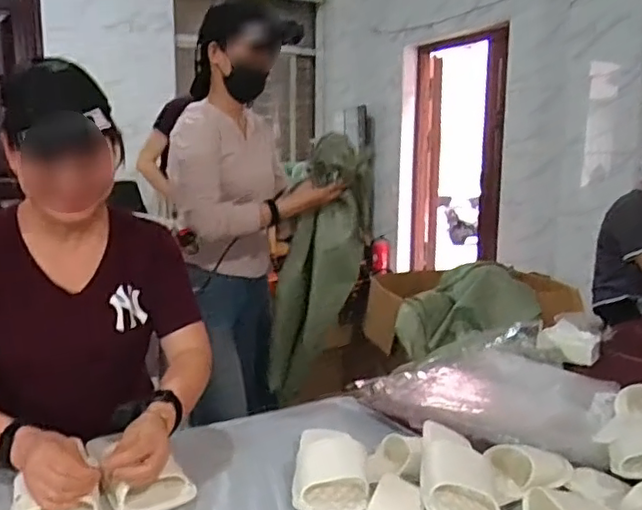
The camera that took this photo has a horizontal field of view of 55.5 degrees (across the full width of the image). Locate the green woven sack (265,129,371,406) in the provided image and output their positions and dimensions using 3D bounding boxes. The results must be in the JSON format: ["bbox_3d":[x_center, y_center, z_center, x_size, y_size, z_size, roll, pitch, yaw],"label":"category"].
[{"bbox_3d":[-0.011,0.045,1.605,0.250,0.666,0.271,2,10,5],"label":"green woven sack"}]

